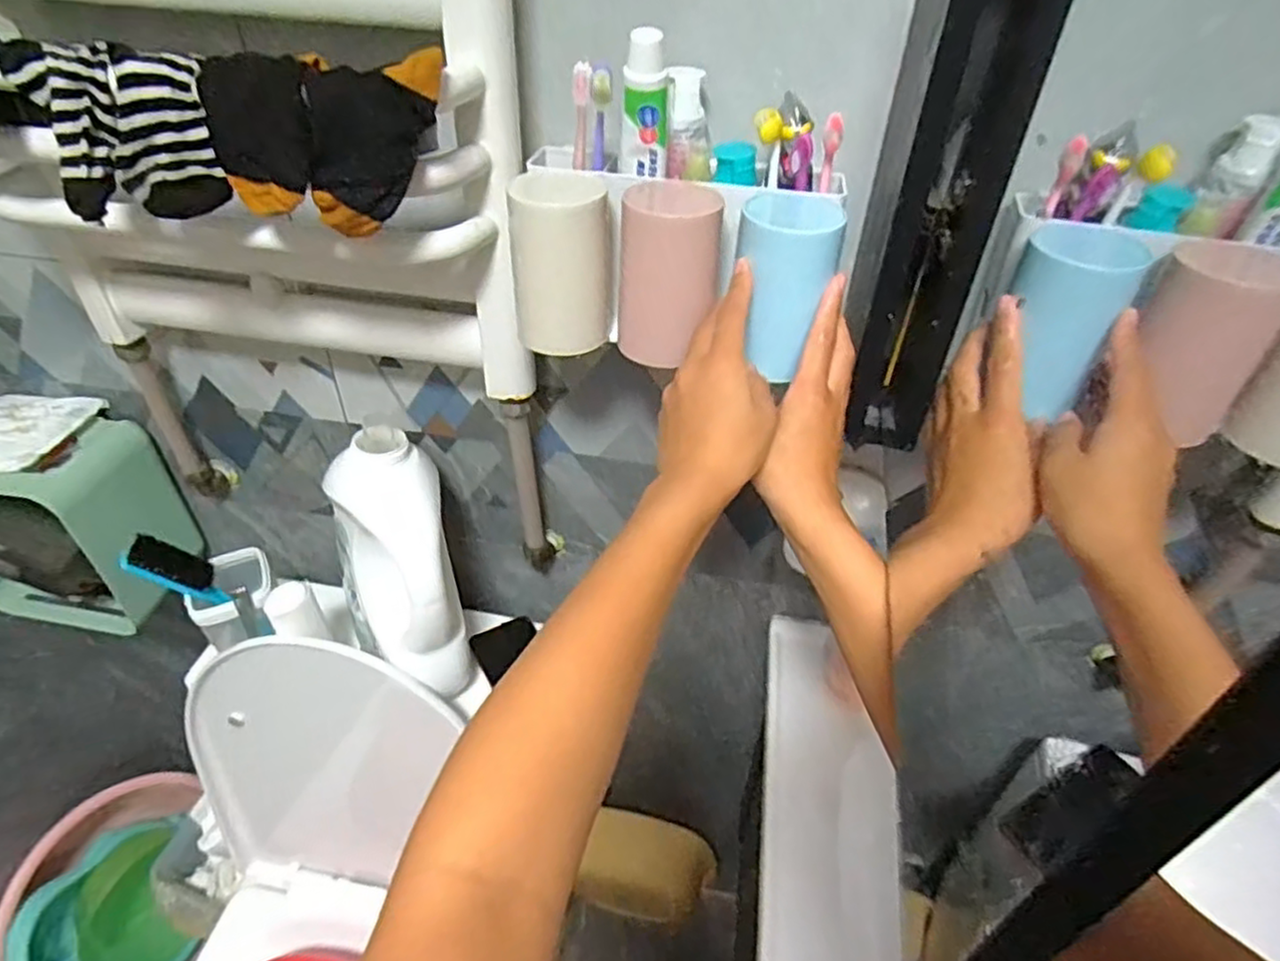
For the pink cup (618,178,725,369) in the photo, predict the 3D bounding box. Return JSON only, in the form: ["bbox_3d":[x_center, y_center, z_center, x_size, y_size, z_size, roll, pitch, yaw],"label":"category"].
[{"bbox_3d":[0.019,-0.147,0.497,0.071,0.112,0.061,3,39,1],"label":"pink cup"}]

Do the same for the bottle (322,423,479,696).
[{"bbox_3d":[-0.232,0.083,0.680,0.102,0.261,0.086,-15,16,-20],"label":"bottle"}]

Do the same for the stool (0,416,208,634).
[{"bbox_3d":[-0.665,0.048,0.816,0.203,0.214,0.166,10,40,9],"label":"stool"}]

